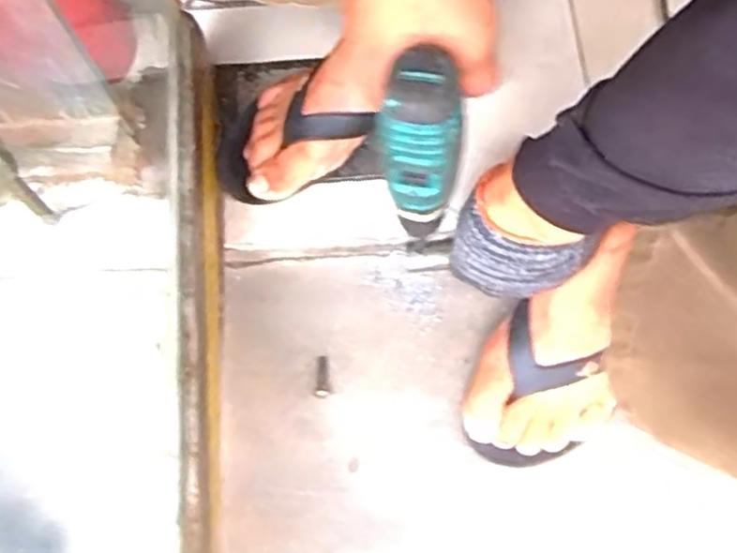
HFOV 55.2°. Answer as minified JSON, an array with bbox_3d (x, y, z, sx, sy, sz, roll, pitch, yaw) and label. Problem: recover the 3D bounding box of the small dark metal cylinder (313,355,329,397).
[{"bbox_3d":[-0.041,0.087,0.613,0.012,0.010,0.038,-1,69,3],"label":"small dark metal cylinder"}]

